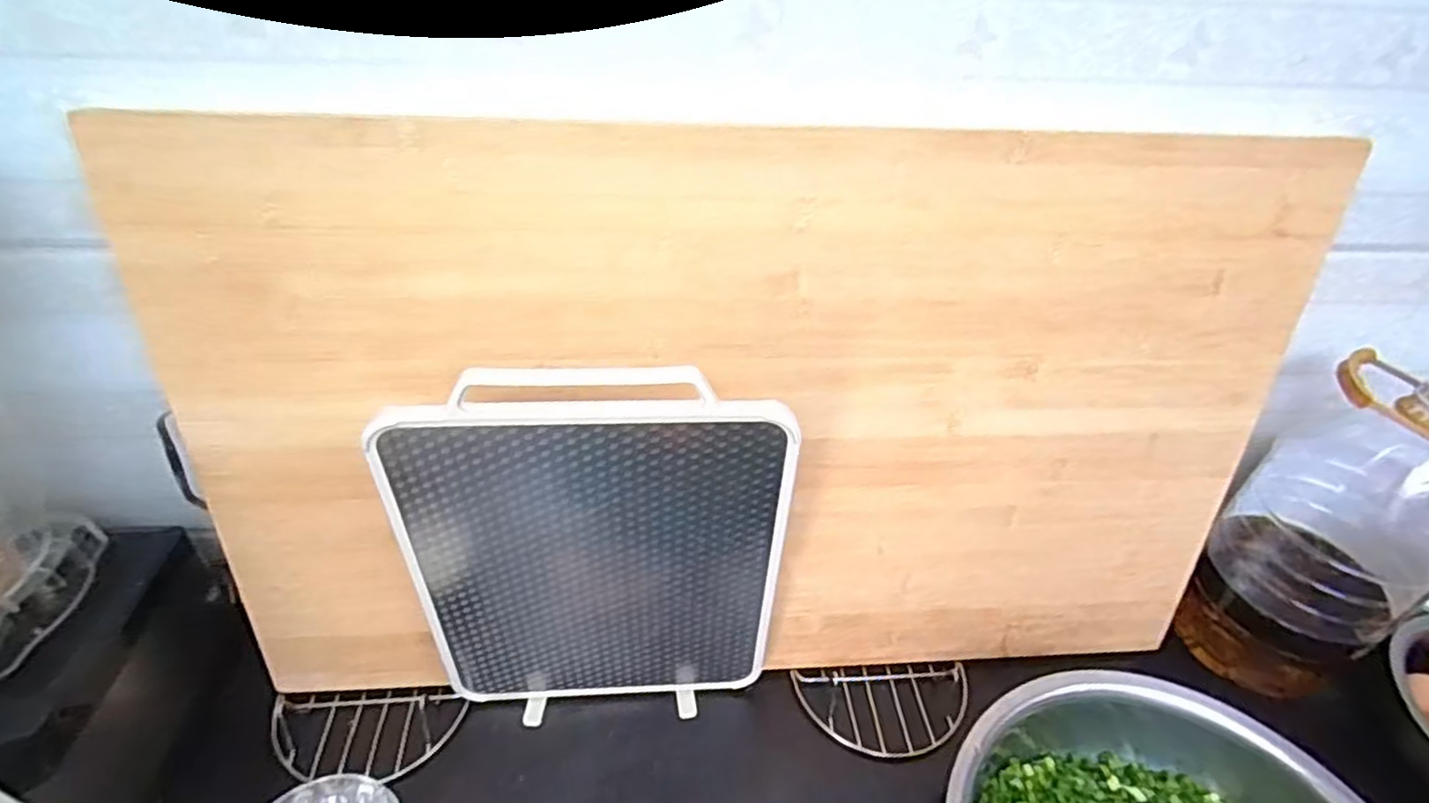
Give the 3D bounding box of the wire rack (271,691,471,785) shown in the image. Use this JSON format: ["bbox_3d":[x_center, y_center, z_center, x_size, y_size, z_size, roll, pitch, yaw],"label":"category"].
[{"bbox_3d":[-0.319,0.301,0.618,0.172,0.029,0.095,1,35,-7],"label":"wire rack"}]

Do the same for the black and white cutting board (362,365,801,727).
[{"bbox_3d":[-0.091,0.135,0.550,0.285,0.389,0.014,0,38,-5],"label":"black and white cutting board"}]

